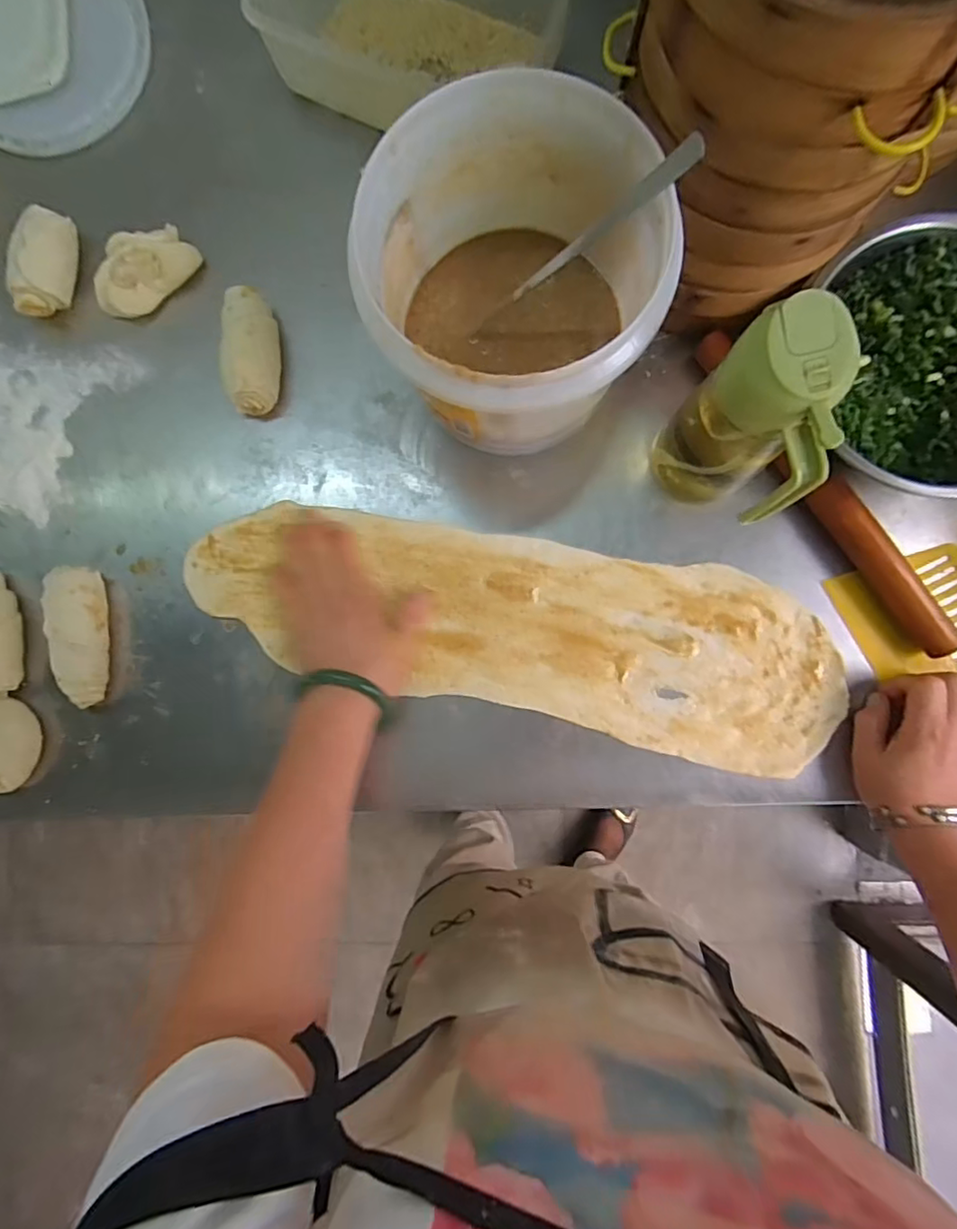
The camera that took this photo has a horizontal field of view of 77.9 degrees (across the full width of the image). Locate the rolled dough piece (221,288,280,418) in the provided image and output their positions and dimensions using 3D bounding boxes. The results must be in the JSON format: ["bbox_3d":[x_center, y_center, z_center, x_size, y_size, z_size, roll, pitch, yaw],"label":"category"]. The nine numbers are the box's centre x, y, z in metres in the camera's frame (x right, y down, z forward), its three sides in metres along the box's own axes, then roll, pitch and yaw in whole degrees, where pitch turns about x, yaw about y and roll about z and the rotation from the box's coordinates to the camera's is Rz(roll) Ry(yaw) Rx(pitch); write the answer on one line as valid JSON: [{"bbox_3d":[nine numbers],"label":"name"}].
[{"bbox_3d":[-0.185,-0.214,0.482,0.046,0.038,0.096,-5,87,2],"label":"rolled dough piece"}]

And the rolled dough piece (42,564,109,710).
[{"bbox_3d":[-0.322,0.018,0.478,0.039,0.031,0.108,-7,87,2],"label":"rolled dough piece"}]

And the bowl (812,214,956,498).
[{"bbox_3d":[0.329,-0.178,0.439,0.177,0.064,0.194,-4,87,2],"label":"bowl"}]

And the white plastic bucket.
[{"bbox_3d":[0.021,-0.218,0.413,0.183,0.154,0.185,0,87,3],"label":"white plastic bucket"}]

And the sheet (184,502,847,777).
[{"bbox_3d":[0.025,0.004,0.473,0.507,0.011,0.141,13,88,3],"label":"sheet"}]

